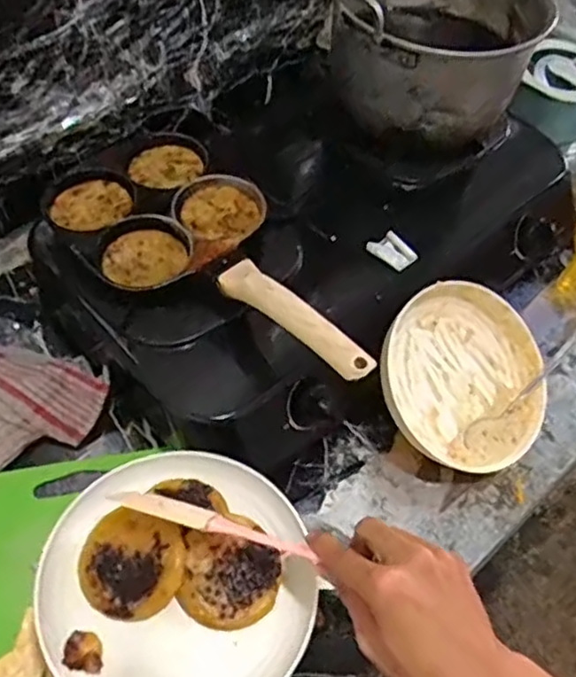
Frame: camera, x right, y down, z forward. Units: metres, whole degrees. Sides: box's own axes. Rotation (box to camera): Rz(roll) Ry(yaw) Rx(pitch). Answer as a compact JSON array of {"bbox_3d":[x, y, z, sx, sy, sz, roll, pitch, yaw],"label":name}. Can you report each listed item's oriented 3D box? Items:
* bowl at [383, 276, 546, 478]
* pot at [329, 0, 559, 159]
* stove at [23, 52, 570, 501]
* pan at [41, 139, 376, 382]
[{"bbox_3d":[0.176,0.042,0.690,0.185,0.049,0.185,5,78,-24],"label":"bowl"},{"bbox_3d":[0.150,-0.313,0.732,0.207,0.149,0.221,2,54,-2],"label":"pot"},{"bbox_3d":[0.029,-0.125,0.777,0.399,0.157,0.539,40,61,23],"label":"stove"},{"bbox_3d":[-0.063,-0.079,0.621,0.173,0.039,0.358,-37,64,-26],"label":"pan"}]

